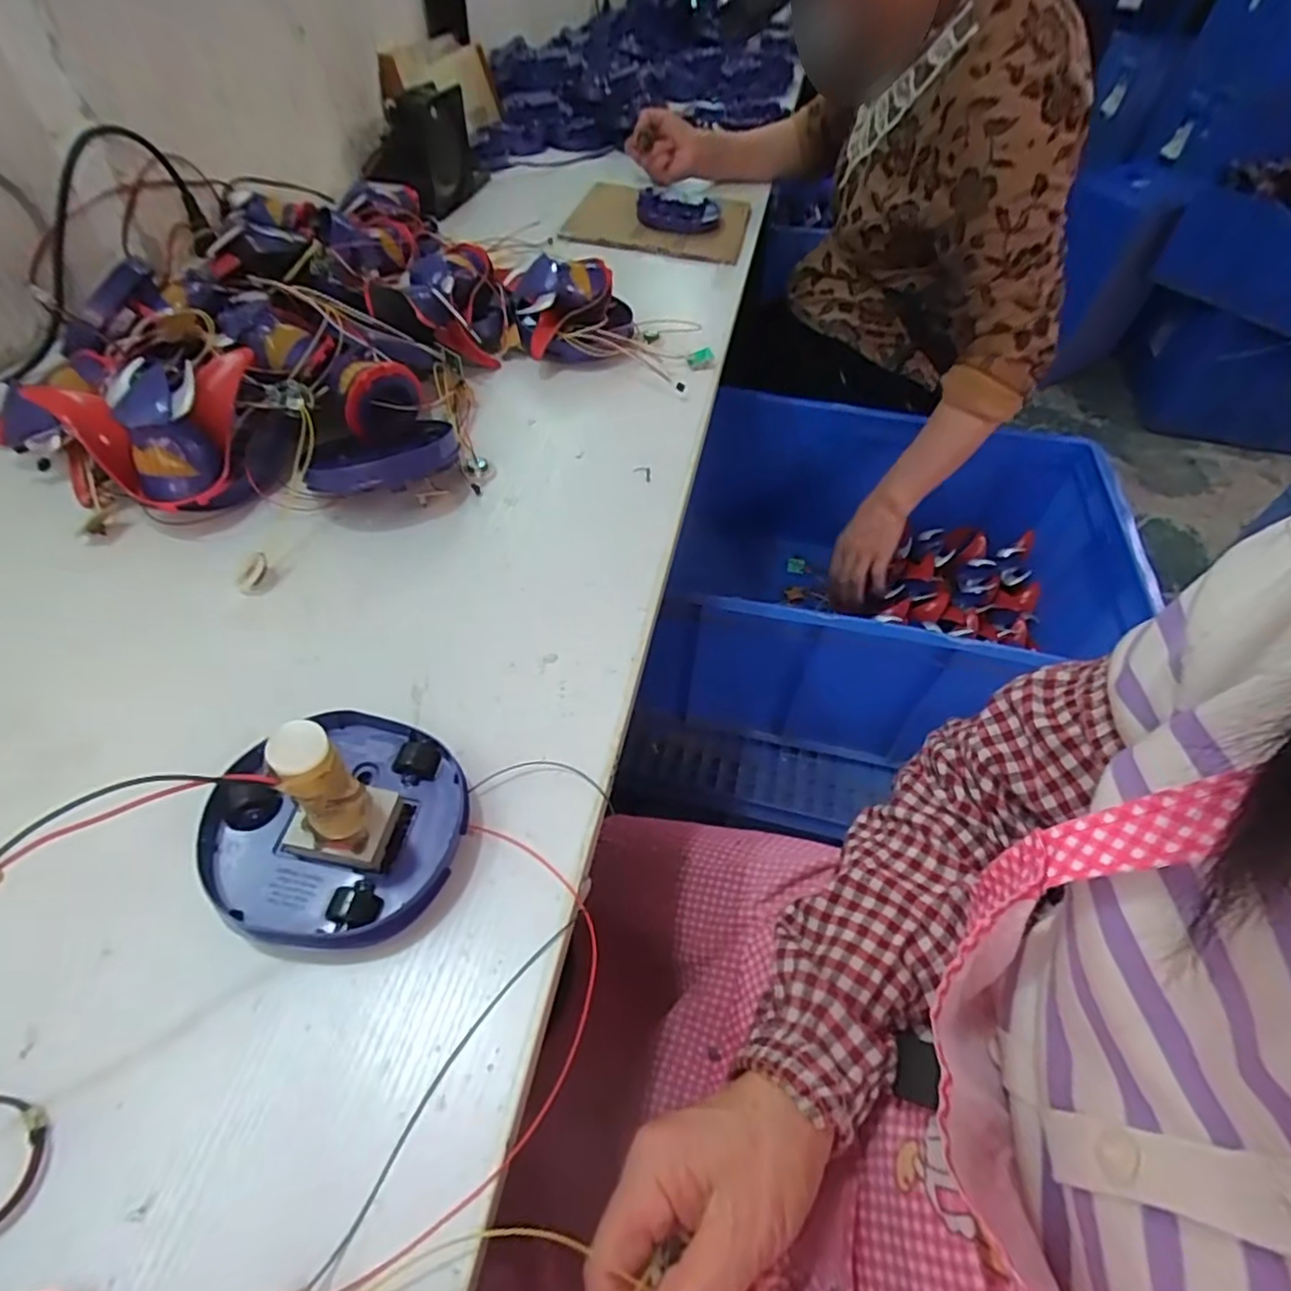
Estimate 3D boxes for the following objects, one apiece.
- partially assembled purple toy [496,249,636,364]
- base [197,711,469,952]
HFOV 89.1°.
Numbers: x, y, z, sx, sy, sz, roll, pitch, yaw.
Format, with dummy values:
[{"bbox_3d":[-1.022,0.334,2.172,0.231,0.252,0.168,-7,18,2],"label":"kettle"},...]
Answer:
[{"bbox_3d":[-0.071,-0.310,0.607,0.122,0.071,0.076,-4,51,-9],"label":"partially assembled purple toy"},{"bbox_3d":[-0.140,0.085,0.305,0.103,0.037,0.104,3,51,-3],"label":"base"}]

